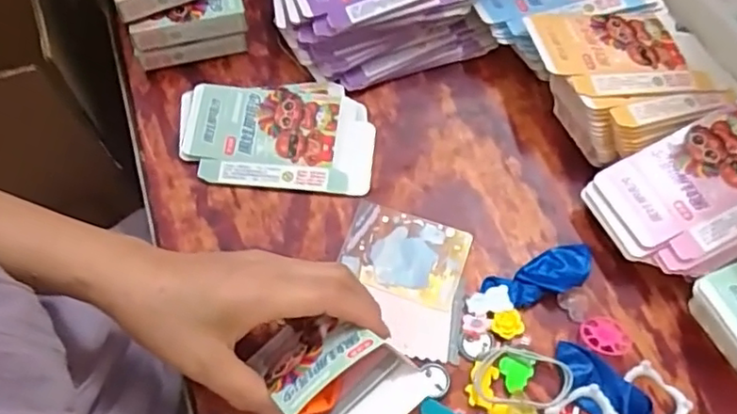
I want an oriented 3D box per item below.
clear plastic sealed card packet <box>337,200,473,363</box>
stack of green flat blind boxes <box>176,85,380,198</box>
[{"bbox_3d":[0.021,0.051,0.457,0.088,0.004,0.101,13,65,8],"label":"clear plastic sealed card packet"},{"bbox_3d":[-0.074,-0.059,0.506,0.154,0.015,0.093,5,64,4],"label":"stack of green flat blind boxes"}]

